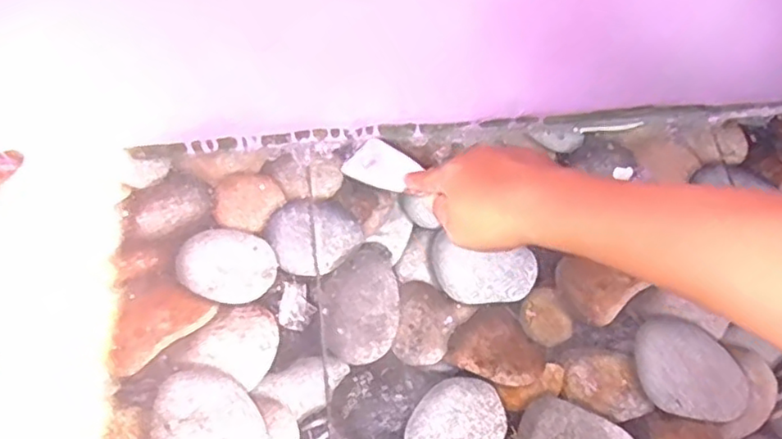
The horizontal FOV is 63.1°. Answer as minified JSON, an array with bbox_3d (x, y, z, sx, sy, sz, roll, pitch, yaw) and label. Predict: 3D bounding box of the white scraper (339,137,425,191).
[{"bbox_3d":[-0.009,-0.052,0.589,0.068,0.005,0.049,23,62,31],"label":"white scraper"}]

